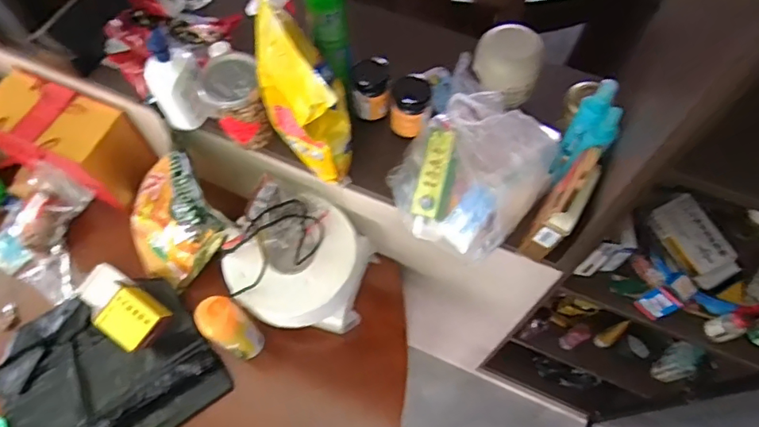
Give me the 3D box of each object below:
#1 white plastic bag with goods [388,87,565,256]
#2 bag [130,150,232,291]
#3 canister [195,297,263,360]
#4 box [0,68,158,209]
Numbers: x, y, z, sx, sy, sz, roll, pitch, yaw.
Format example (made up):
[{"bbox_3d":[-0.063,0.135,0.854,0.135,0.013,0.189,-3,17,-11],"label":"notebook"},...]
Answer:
[{"bbox_3d":[0.138,-0.069,0.785,0.210,0.147,0.201,31,68,14],"label":"white plastic bag with goods"},{"bbox_3d":[-0.387,0.010,0.970,0.209,0.238,0.067,53,34,9],"label":"bag"},{"bbox_3d":[-0.250,0.194,0.875,0.060,0.187,0.065,0,64,0],"label":"canister"},{"bbox_3d":[-0.619,-0.146,1.033,0.278,0.161,0.141,21,66,10],"label":"box"}]

